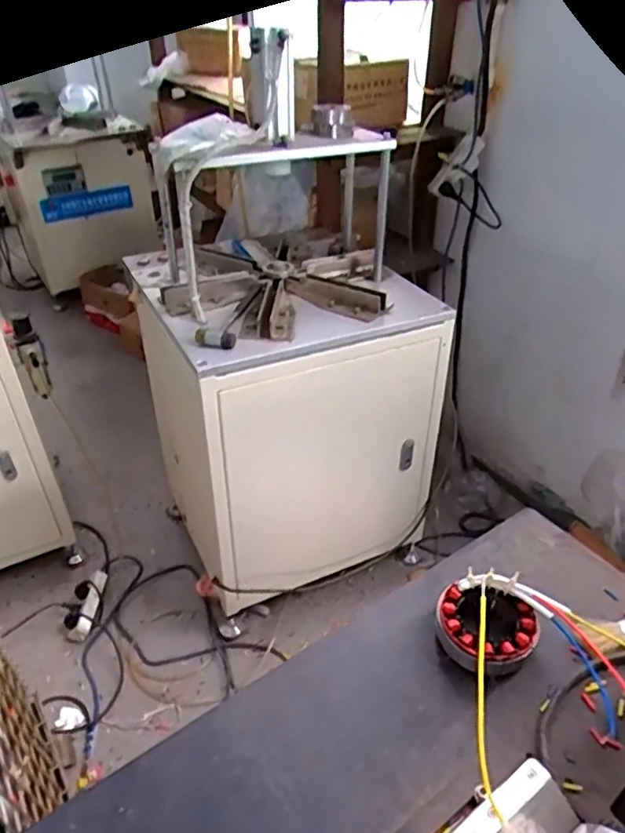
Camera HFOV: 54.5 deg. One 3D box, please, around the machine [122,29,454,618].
[{"bbox_3d":[-0.070,-0.163,1.428,0.603,0.969,0.568,-16,39,-19],"label":"machine"}]

